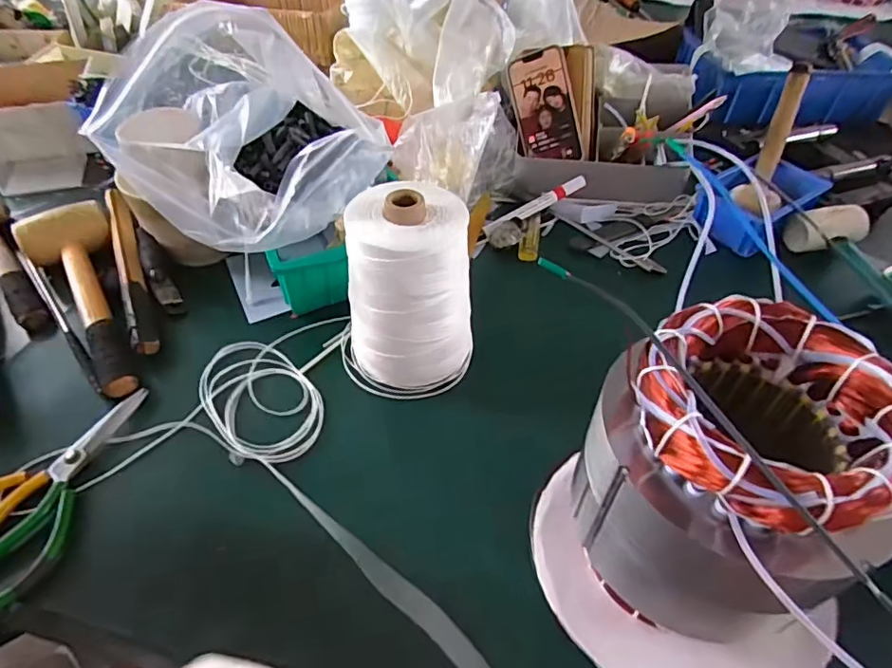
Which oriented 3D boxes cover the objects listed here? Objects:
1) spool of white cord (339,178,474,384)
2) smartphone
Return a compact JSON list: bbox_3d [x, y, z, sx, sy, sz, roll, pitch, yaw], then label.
[{"bbox_3d":[-0.030,-0.038,0.466,0.090,0.154,0.089,0,47,0],"label":"spool of white cord"},{"bbox_3d":[0.128,-0.288,0.694,0.074,0.137,0.006,-12,12,18],"label":"smartphone"}]

